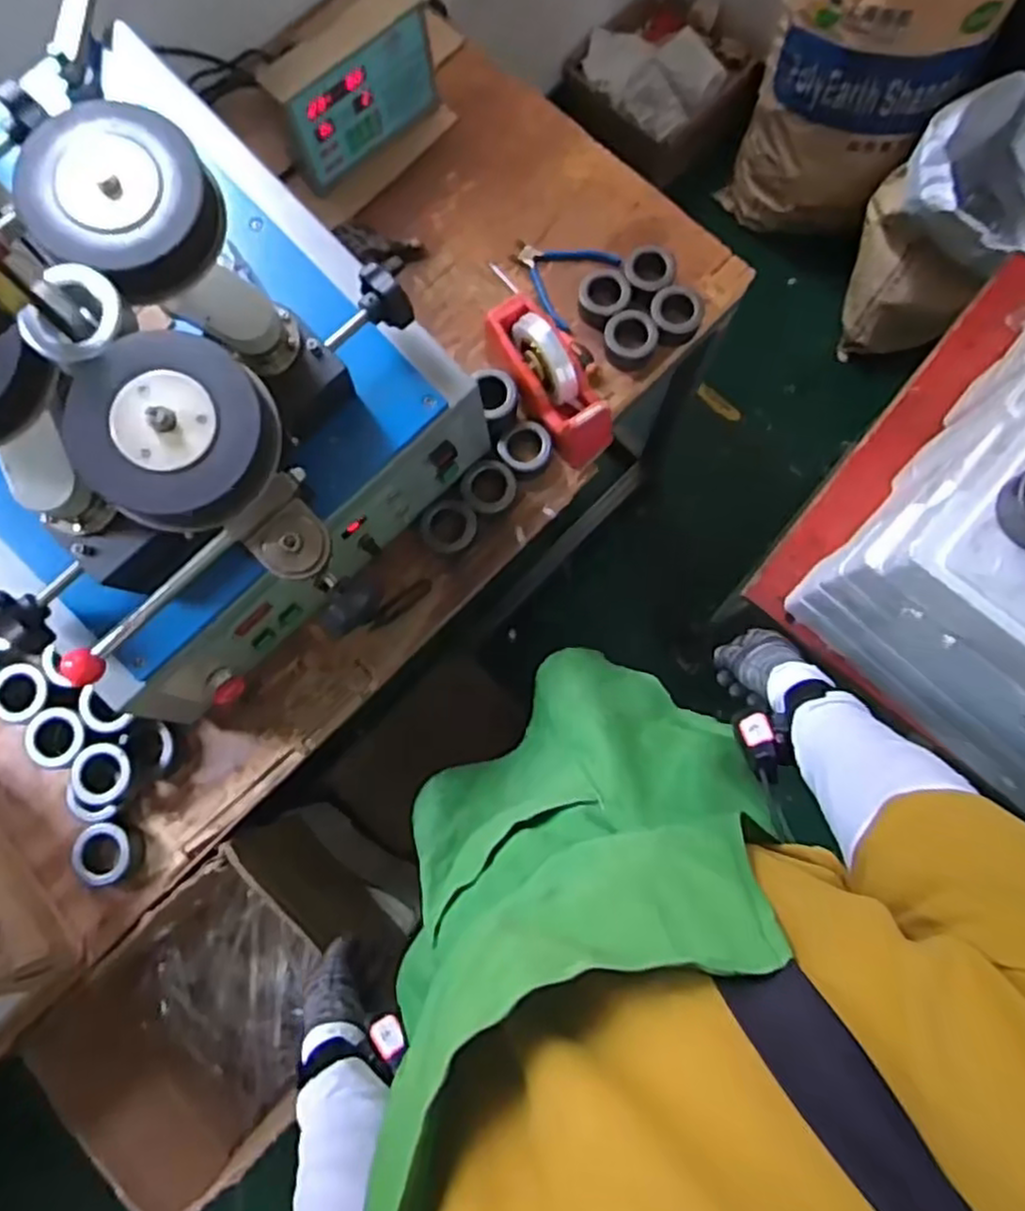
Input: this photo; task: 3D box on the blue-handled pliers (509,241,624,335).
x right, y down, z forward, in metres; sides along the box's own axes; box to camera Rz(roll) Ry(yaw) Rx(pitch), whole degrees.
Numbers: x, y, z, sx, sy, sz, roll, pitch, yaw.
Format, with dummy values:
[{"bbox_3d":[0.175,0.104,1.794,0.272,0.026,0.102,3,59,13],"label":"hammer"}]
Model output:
[{"bbox_3d":[0.056,-0.455,0.984,0.138,0.024,0.129,38,82,7],"label":"blue-handled pliers"}]

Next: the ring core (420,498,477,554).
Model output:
[{"bbox_3d":[-0.078,-0.097,0.884,0.064,0.025,0.065,0,79,1],"label":"ring core"}]

